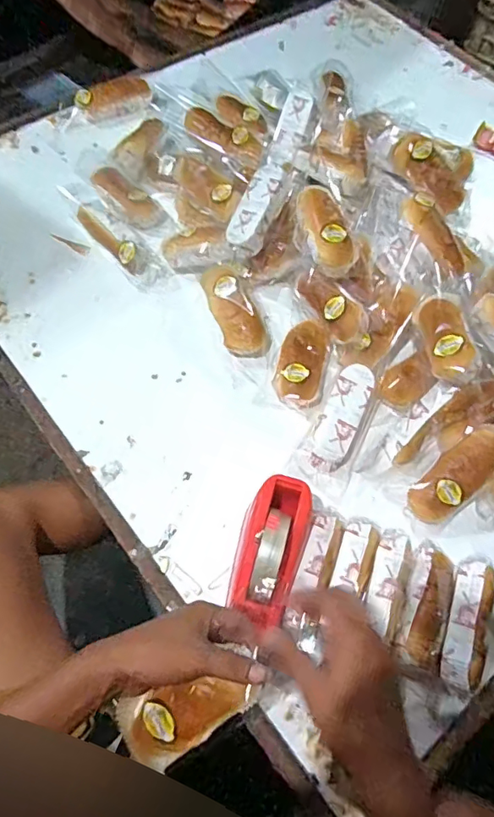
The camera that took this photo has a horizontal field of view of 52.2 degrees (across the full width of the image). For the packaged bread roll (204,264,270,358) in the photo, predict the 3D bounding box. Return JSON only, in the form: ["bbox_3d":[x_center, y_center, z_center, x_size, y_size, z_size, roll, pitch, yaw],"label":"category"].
[{"bbox_3d":[-0.020,-0.142,0.739,0.057,0.038,0.145,-24,85,-14],"label":"packaged bread roll"}]

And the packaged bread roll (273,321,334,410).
[{"bbox_3d":[0.081,-0.063,0.726,0.071,0.053,0.121,13,63,4],"label":"packaged bread roll"}]

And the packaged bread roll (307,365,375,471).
[{"bbox_3d":[0.127,0.013,0.671,0.056,0.040,0.143,22,84,9],"label":"packaged bread roll"}]

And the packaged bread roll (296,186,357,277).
[{"bbox_3d":[0.110,-0.252,0.715,0.065,0.051,0.135,-12,64,-8],"label":"packaged bread roll"}]

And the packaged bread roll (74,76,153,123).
[{"bbox_3d":[-0.248,-0.580,0.950,0.142,0.035,0.081,-21,65,-13],"label":"packaged bread roll"}]

